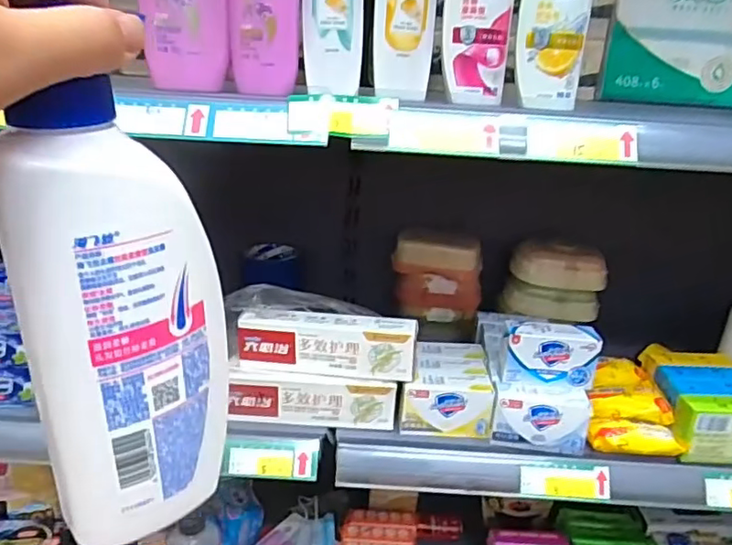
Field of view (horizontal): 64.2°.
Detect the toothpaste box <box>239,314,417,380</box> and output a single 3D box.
[{"bbox_3d":[-0.042,0.079,0.642,0.192,0.060,0.036,5,20,6],"label":"toothpaste box"}]

